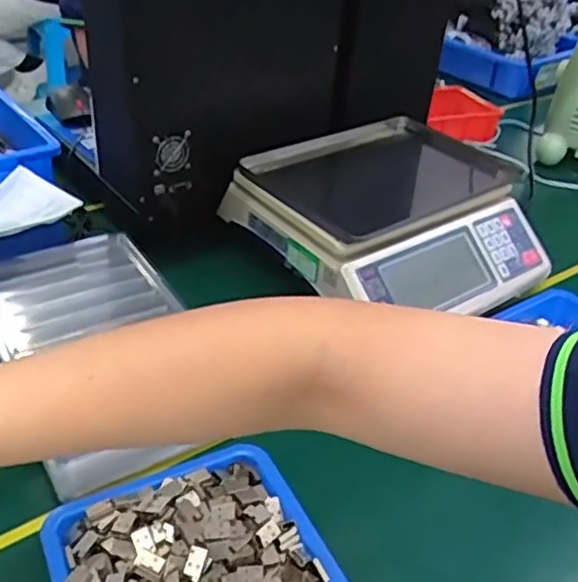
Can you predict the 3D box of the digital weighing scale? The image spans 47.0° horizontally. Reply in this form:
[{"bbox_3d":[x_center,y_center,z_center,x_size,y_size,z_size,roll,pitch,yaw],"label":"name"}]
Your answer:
[{"bbox_3d":[0.122,-0.085,0.765,0.287,0.091,0.282,-22,43,-32],"label":"digital weighing scale"}]

